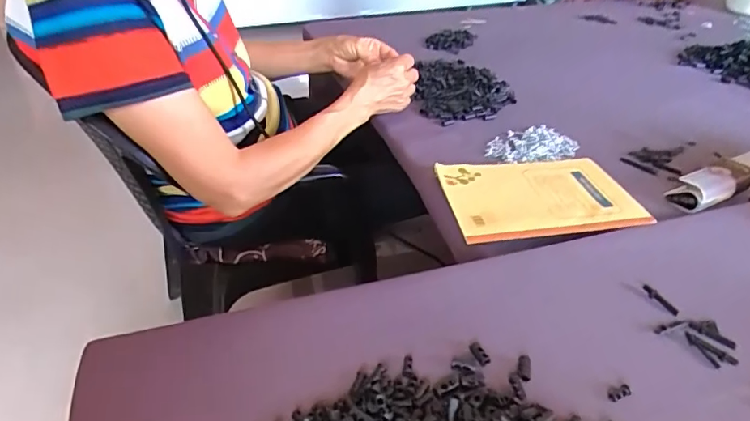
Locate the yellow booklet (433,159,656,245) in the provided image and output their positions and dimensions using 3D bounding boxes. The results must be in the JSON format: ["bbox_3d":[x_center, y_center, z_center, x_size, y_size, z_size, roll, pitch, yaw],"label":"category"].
[{"bbox_3d":[0.190,-0.021,0.578,0.212,0.013,0.146,-3,37,-5],"label":"yellow booklet"}]

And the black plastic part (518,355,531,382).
[{"bbox_3d":[0.113,0.120,0.376,0.008,0.007,0.020,8,36,12],"label":"black plastic part"}]

